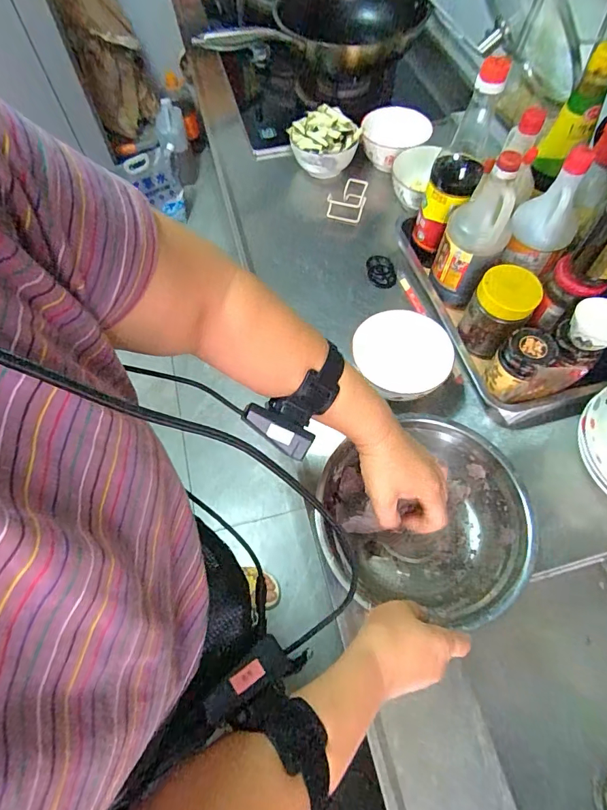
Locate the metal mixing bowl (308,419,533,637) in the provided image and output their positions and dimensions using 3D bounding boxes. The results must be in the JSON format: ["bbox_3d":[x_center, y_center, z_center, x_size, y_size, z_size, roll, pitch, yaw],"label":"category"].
[{"bbox_3d":[0.138,0.124,0.504,0.222,0.077,0.209,-1,62,1],"label":"metal mixing bowl"}]

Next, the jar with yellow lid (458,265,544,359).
[{"bbox_3d":[0.273,-0.129,0.602,0.072,0.107,0.070,-1,62,1],"label":"jar with yellow lid"}]

